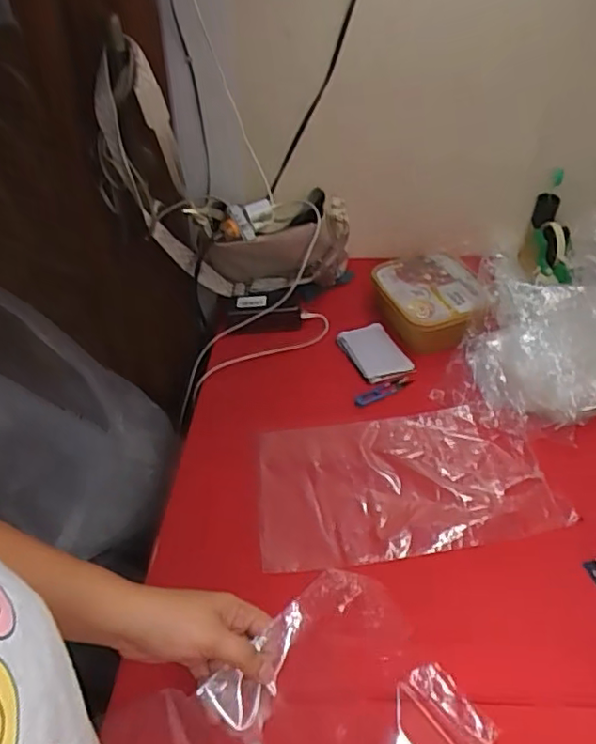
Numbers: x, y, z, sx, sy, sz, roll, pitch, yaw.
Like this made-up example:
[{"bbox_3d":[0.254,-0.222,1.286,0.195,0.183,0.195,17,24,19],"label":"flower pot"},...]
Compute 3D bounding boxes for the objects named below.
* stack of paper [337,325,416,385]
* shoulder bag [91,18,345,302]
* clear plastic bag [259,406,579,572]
[{"bbox_3d":[0.126,-0.035,1.001,0.081,0.021,0.139,-17,41,-15],"label":"stack of paper"},{"bbox_3d":[-0.113,-0.300,1.004,0.389,0.428,0.106,-5,39,-1],"label":"shoulder bag"},{"bbox_3d":[0.133,0.139,0.798,0.363,0.014,0.226,-6,39,-2],"label":"clear plastic bag"}]

